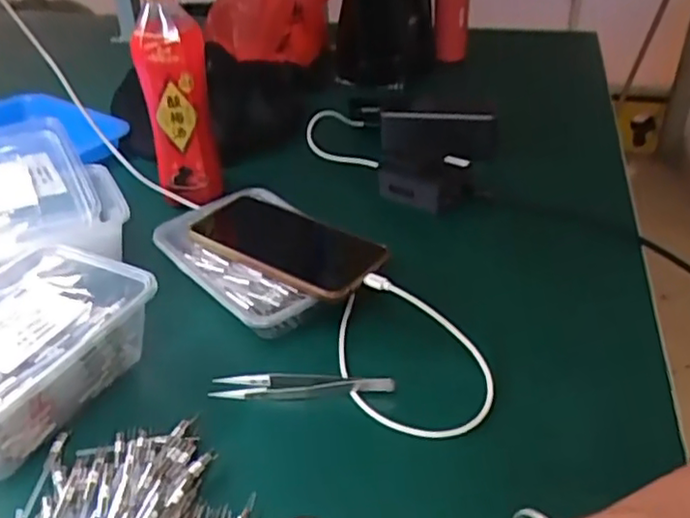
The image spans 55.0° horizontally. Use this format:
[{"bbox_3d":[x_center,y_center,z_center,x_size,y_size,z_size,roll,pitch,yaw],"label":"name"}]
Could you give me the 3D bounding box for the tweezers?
[{"bbox_3d":[-0.029,0.085,0.453,0.121,0.008,0.018,3,35,5],"label":"tweezers"}]

